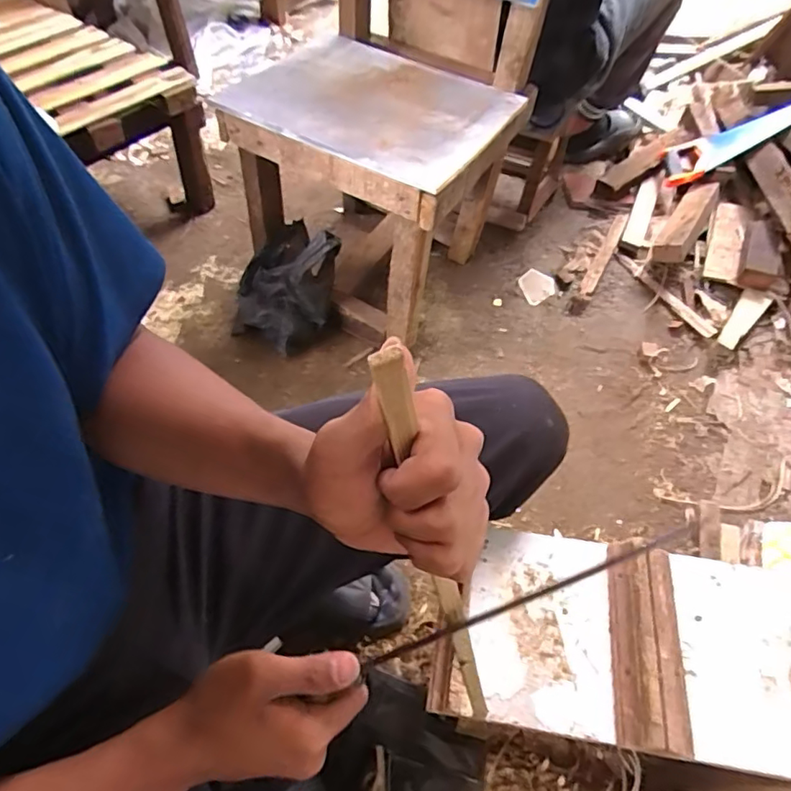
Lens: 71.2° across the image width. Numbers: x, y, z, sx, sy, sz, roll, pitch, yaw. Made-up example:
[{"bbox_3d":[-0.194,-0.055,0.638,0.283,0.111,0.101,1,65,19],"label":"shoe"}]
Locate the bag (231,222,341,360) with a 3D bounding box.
[{"bbox_3d":[-0.212,-0.209,1.064,0.211,0.178,0.194,-5,56,-5],"label":"bag"}]

